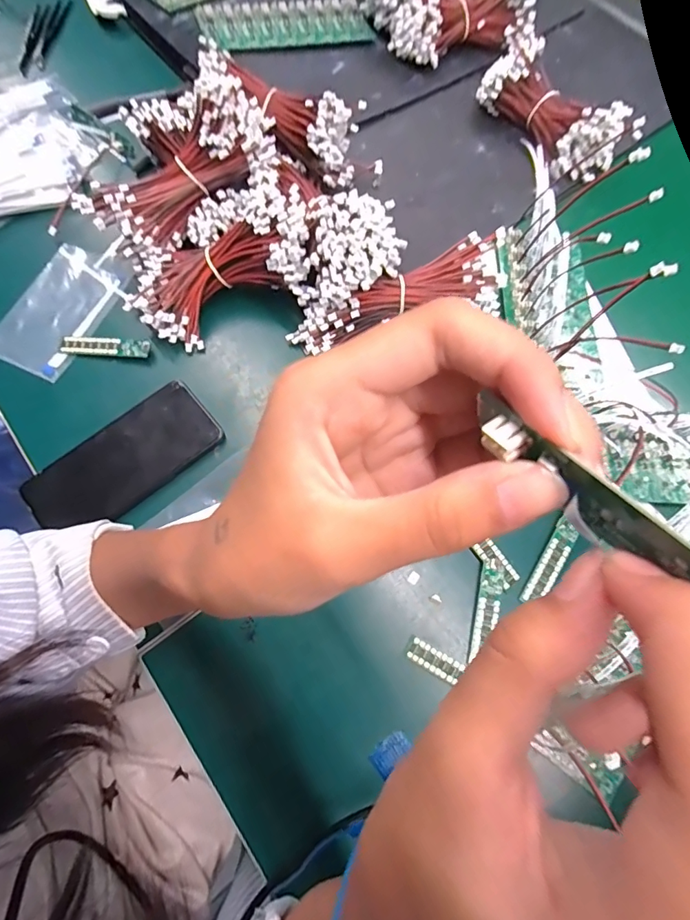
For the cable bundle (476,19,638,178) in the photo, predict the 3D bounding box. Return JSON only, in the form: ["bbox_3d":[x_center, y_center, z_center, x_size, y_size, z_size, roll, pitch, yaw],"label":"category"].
[{"bbox_3d":[0.220,-0.375,0.489,0.080,0.054,0.164,-31,74,-12],"label":"cable bundle"}]

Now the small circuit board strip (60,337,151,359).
[{"bbox_3d":[-0.218,-0.102,0.413,0.080,0.008,0.017,4,70,0],"label":"small circuit board strip"}]

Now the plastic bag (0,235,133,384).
[{"bbox_3d":[-0.262,-0.150,0.430,0.077,0.007,0.151,23,71,7],"label":"plastic bag"}]

